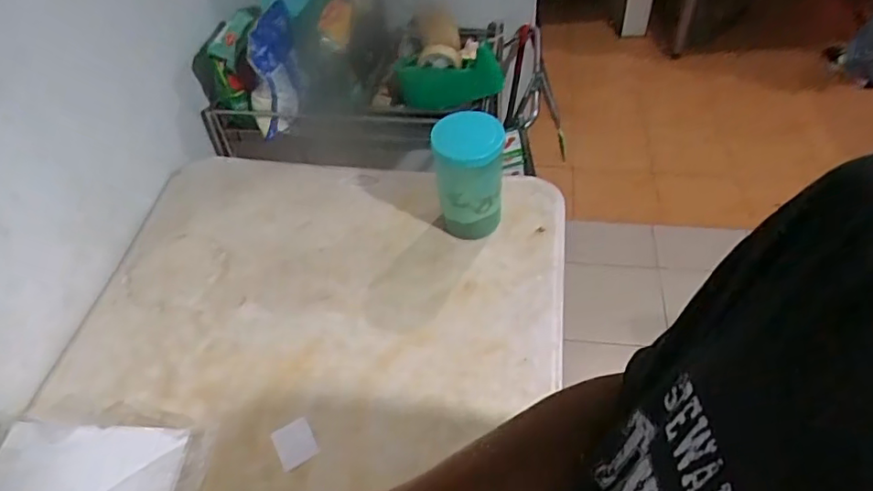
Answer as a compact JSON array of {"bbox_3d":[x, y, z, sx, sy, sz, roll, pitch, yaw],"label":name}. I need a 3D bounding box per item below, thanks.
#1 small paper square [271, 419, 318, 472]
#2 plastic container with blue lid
[{"bbox_3d":[-0.188,0.262,0.799,0.049,0.004,0.059,-24,51,-21],"label":"small paper square"},{"bbox_3d":[0.053,-0.100,0.963,0.102,0.206,0.098,-3,47,3],"label":"plastic container with blue lid"}]

